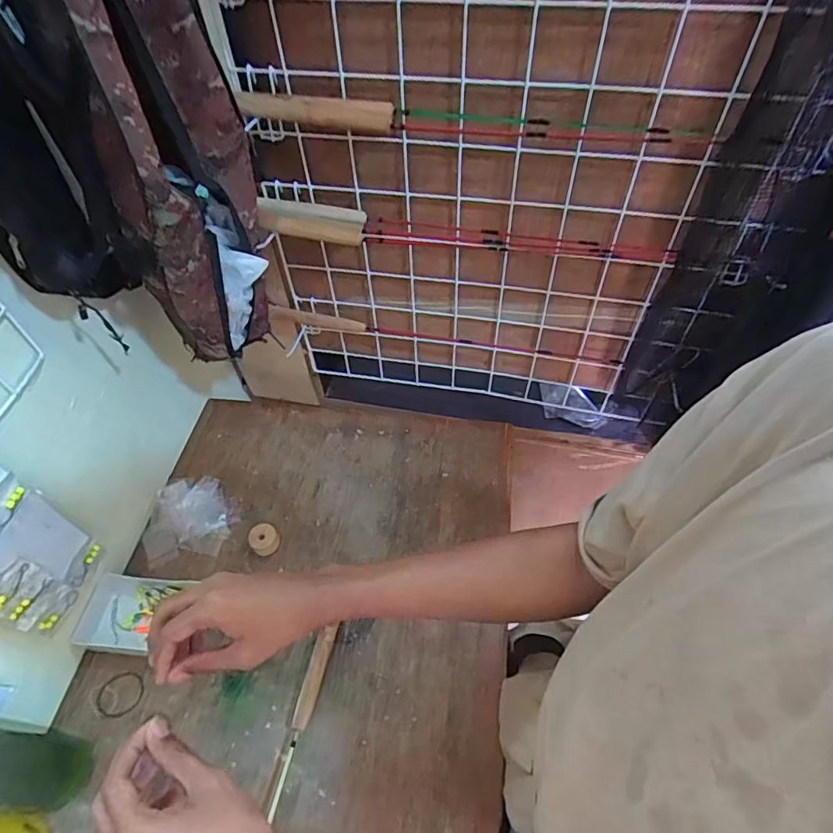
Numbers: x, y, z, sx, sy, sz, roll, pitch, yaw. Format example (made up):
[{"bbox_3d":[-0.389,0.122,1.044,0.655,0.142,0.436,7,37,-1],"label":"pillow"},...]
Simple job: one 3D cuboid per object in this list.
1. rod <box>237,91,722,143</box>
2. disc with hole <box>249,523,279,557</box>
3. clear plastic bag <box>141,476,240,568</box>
[{"bbox_3d":[0.049,-0.285,0.494,0.439,0.030,0.029,5,53,6],"label":"rod"},{"bbox_3d":[-0.200,0.160,0.675,0.035,0.019,0.042,-36,60,-22],"label":"disc with hole"},{"bbox_3d":[-0.306,0.136,0.697,0.117,0.017,0.115,-6,53,-2],"label":"clear plastic bag"}]

